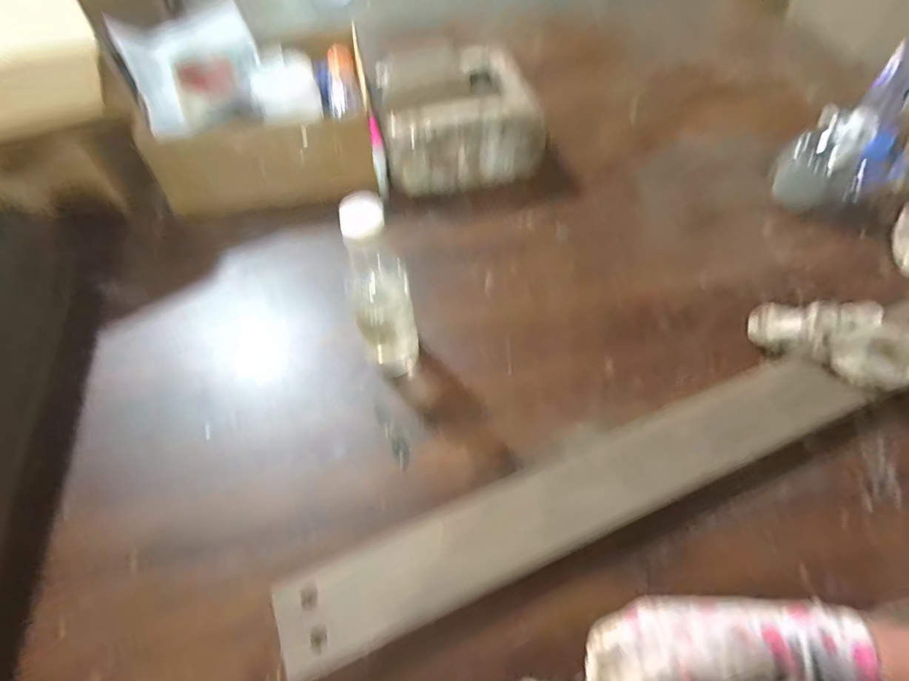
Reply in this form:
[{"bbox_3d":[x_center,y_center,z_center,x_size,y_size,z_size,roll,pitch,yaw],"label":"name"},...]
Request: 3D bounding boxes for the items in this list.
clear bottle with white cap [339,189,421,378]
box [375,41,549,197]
[{"bbox_3d":[-0.076,-0.048,0.509,0.060,0.210,0.073,-13,58,-7],"label":"clear bottle with white cap"},{"bbox_3d":[0.006,-0.334,0.745,0.232,0.133,0.168,-14,58,-8],"label":"box"}]

